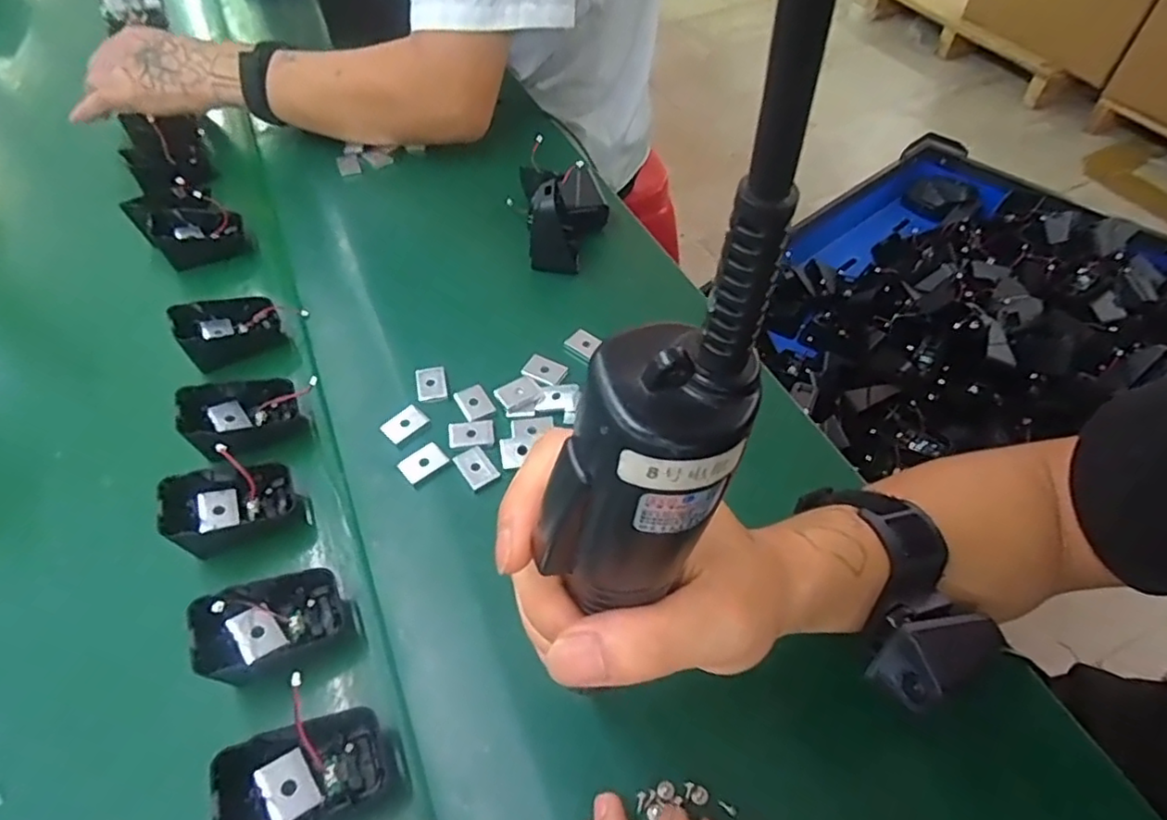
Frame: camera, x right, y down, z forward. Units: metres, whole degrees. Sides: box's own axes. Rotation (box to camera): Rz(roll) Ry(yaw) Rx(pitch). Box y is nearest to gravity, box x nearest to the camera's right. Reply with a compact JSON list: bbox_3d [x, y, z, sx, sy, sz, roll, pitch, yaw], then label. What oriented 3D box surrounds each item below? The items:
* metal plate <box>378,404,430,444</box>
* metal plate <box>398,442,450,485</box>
[{"bbox_3d":[-0.119,0.008,0.418,0.028,0.004,0.019,-39,60,-23],"label":"metal plate"},{"bbox_3d":[-0.101,0.033,0.400,0.028,0.004,0.020,-36,59,-21],"label":"metal plate"}]

